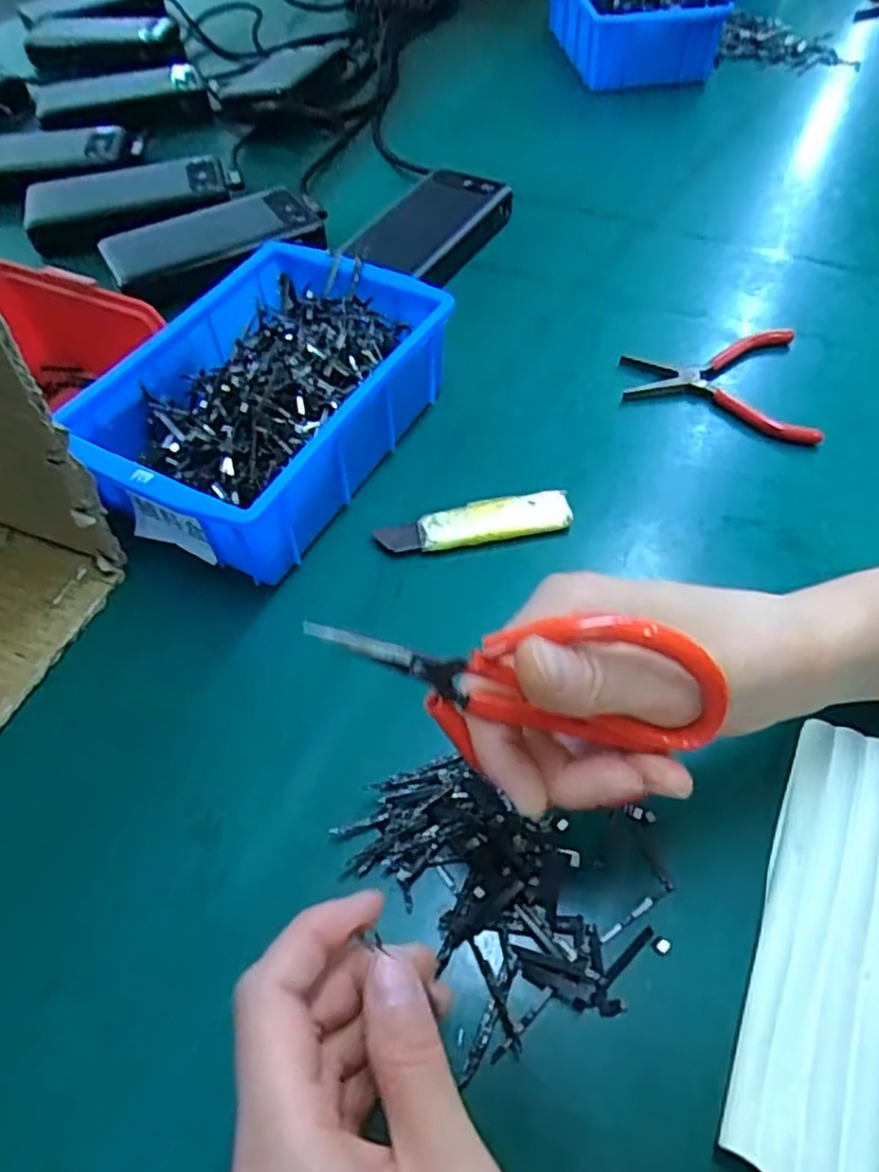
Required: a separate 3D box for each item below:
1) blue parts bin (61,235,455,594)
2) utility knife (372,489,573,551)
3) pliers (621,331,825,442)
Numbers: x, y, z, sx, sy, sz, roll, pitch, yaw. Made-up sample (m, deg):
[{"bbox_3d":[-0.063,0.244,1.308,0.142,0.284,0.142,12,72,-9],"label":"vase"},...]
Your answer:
[{"bbox_3d":[-0.098,-0.105,0.415,0.138,0.062,0.203,25,59,17],"label":"blue parts bin"},{"bbox_3d":[0.020,-0.034,0.396,0.103,0.011,0.026,-9,55,-6],"label":"utility knife"},{"bbox_3d":[0.175,-0.132,0.464,0.112,0.012,0.106,4,55,3],"label":"pliers"}]

